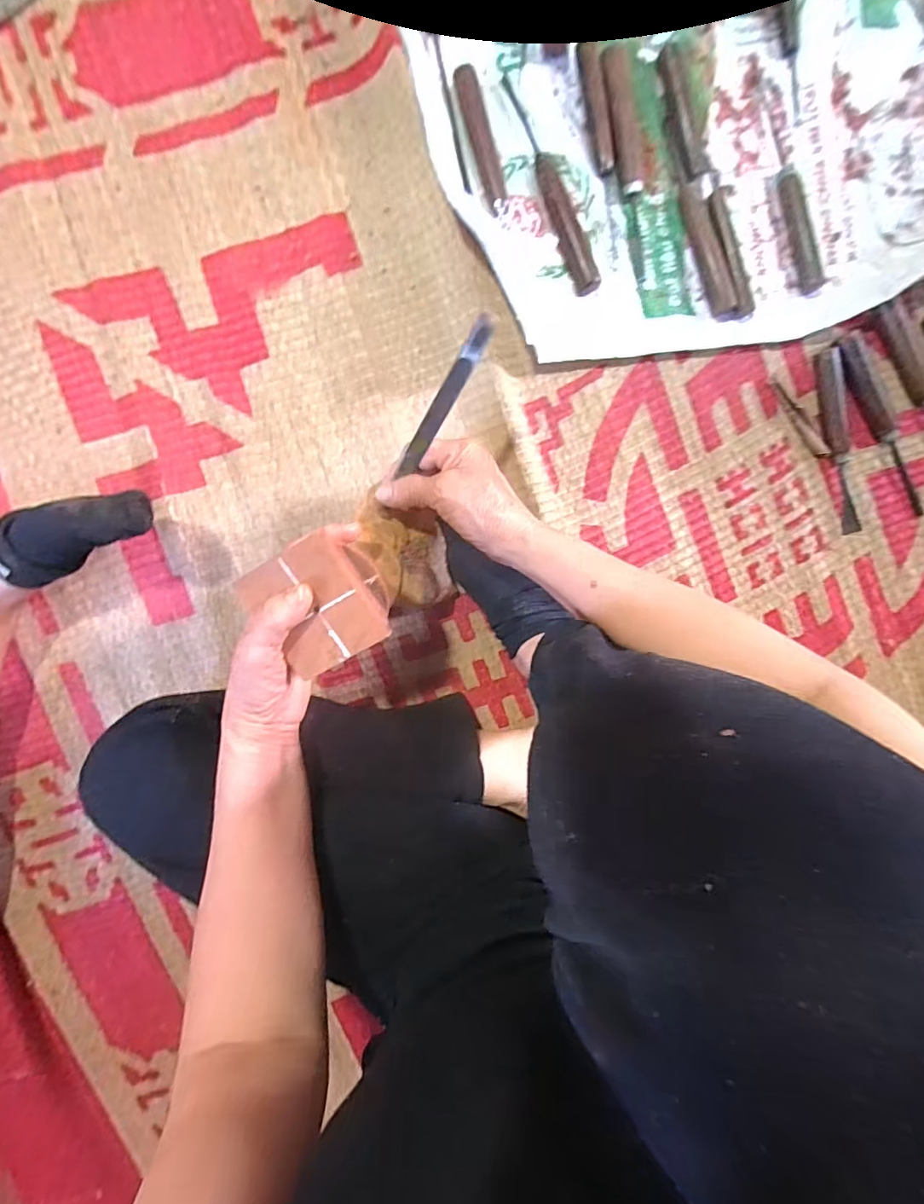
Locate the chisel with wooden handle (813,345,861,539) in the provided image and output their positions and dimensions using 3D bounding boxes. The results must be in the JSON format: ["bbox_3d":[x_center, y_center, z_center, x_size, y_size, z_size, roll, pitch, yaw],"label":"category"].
[{"bbox_3d":[0.356,-0.149,0.499,0.023,0.017,0.170,-14,96,-1],"label":"chisel with wooden handle"}]

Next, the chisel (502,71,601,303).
[{"bbox_3d":[0.080,-0.362,0.460,0.022,0.016,0.183,-21,96,0],"label":"chisel"}]

